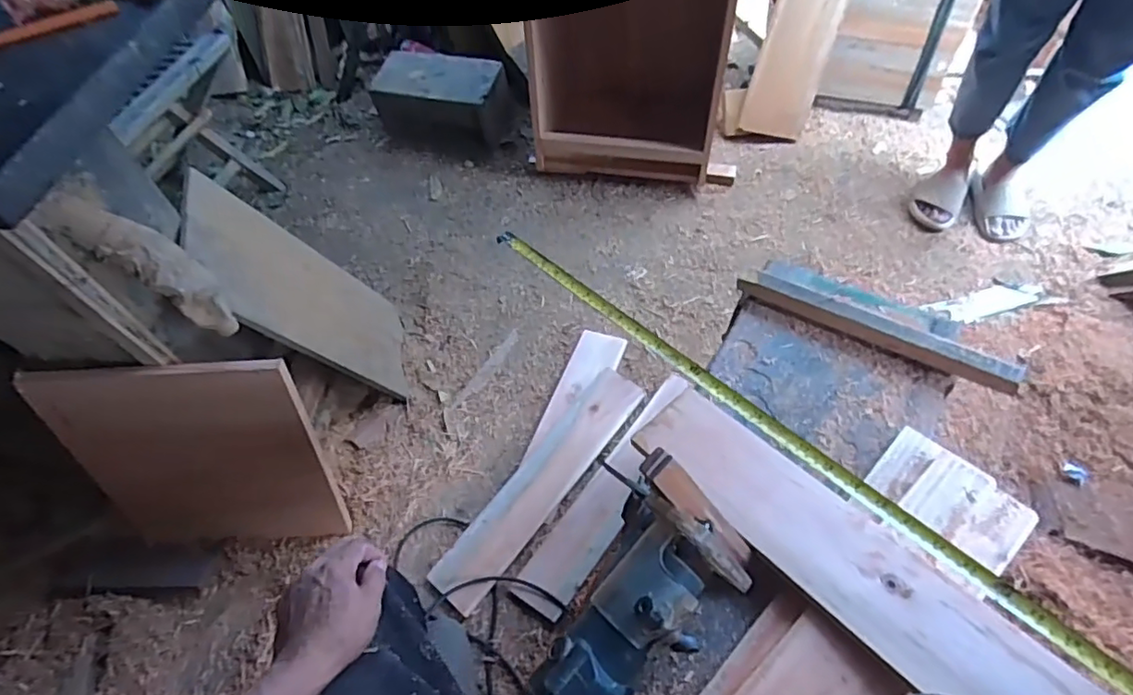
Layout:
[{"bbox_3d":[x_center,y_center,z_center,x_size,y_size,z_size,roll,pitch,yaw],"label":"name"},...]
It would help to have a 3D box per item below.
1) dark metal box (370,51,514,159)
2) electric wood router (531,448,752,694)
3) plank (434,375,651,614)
[{"bbox_3d":[-0.350,-0.699,1.695,0.385,0.198,0.183,11,53,11],"label":"dark metal box"},{"bbox_3d":[0.052,0.239,0.527,0.137,0.109,0.264,32,78,22],"label":"electric wood router"},{"bbox_3d":[-0.041,0.254,1.140,0.106,0.034,0.530,33,62,22],"label":"plank"}]

